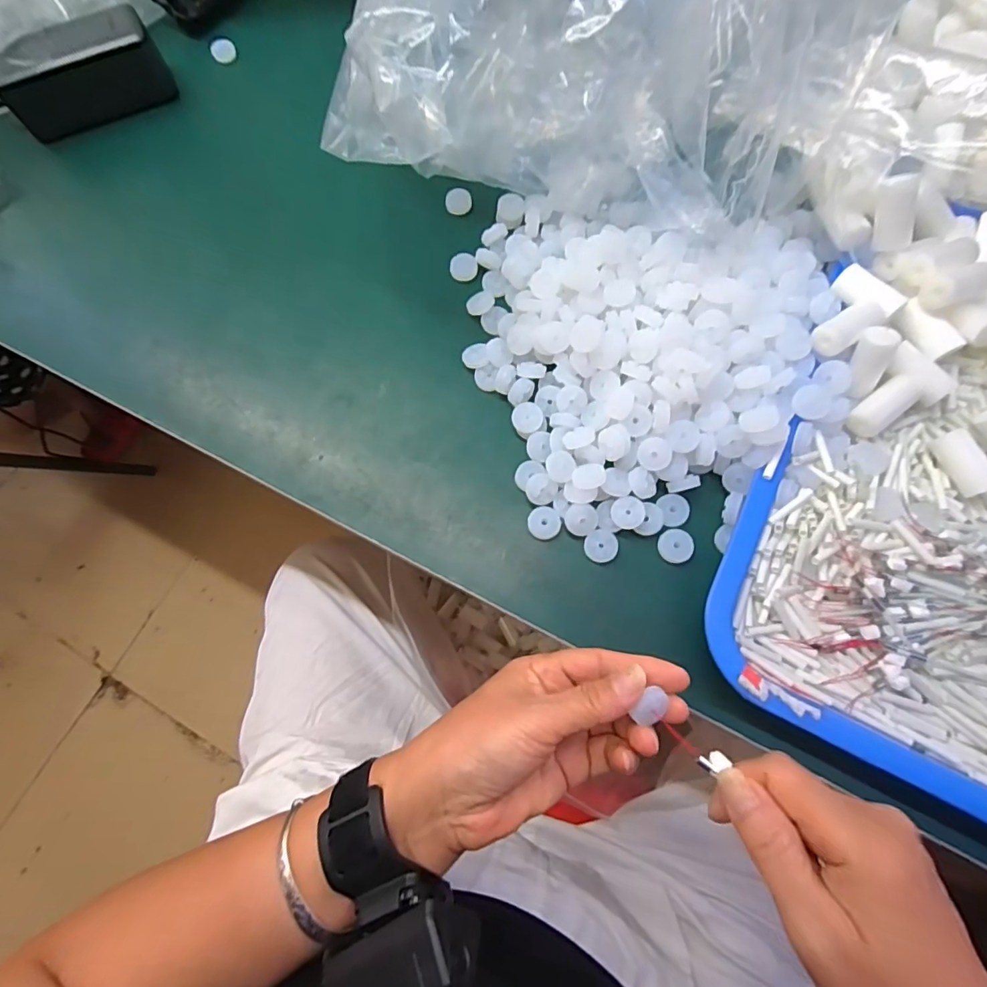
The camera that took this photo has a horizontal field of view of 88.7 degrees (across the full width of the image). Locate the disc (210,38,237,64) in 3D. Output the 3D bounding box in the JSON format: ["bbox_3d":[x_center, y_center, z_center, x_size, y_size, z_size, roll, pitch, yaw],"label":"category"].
[{"bbox_3d":[-0.256,-0.421,0.480,0.022,0.011,0.021,0,73,2],"label":"disc"}]

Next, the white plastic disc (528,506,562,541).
[{"bbox_3d":[0.033,0.019,0.328,0.021,0.004,0.021,0,73,2],"label":"white plastic disc"}]

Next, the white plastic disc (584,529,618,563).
[{"bbox_3d":[0.069,0.034,0.324,0.020,0.007,0.020,0,73,2],"label":"white plastic disc"}]

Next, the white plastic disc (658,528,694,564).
[{"bbox_3d":[0.116,0.033,0.322,0.021,0.005,0.021,0,73,2],"label":"white plastic disc"}]

